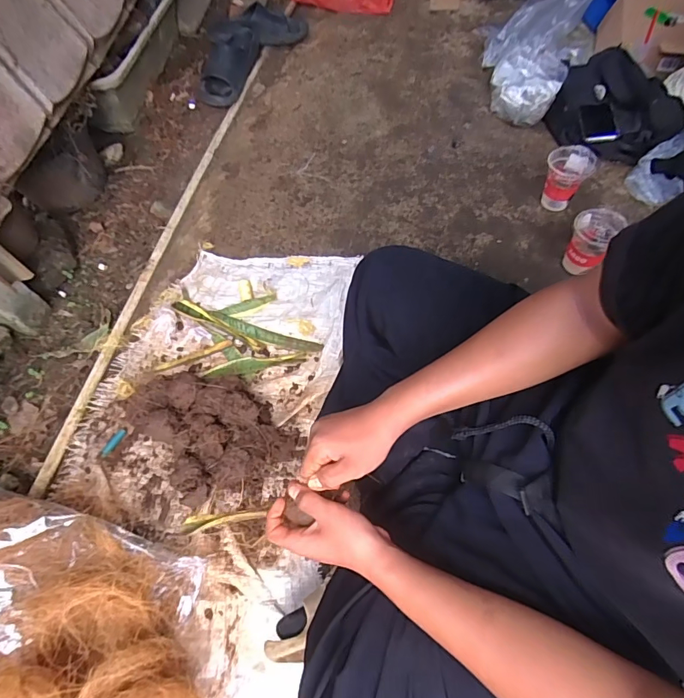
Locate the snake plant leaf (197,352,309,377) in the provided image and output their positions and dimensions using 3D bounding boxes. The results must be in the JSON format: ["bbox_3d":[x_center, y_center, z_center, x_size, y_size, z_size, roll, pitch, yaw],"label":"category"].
[{"bbox_3d":[-0.167,0.029,0.826,0.197,0.012,0.037,-6,60,1],"label":"snake plant leaf"}]

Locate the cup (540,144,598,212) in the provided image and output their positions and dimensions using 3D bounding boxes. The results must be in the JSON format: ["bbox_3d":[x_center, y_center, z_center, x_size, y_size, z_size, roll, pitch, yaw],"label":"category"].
[{"bbox_3d":[0.478,-0.364,0.941,0.092,0.115,0.080,29,66,19],"label":"cup"}]

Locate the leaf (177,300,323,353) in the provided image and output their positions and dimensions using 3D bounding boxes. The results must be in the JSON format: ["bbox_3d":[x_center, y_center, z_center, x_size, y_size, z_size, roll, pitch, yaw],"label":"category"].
[{"bbox_3d":[-0.193,-0.044,0.867,0.316,0.012,0.034,17,63,13],"label":"leaf"}]

